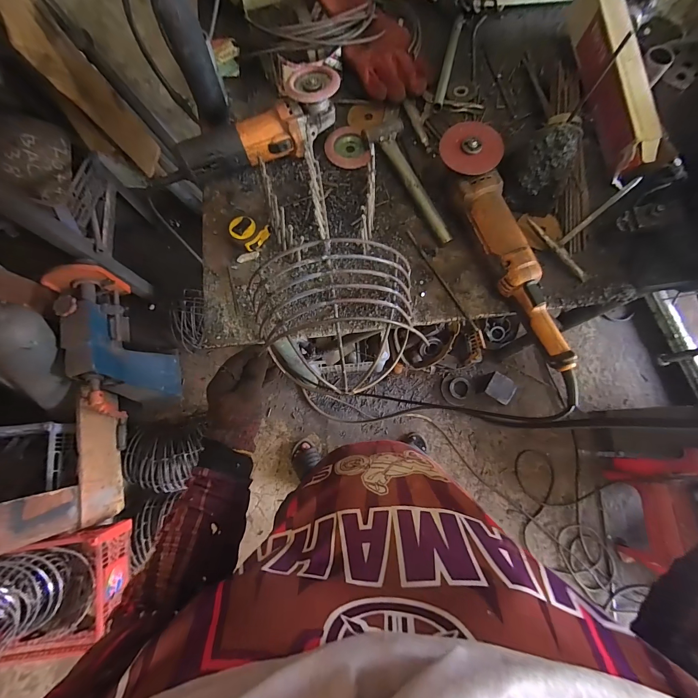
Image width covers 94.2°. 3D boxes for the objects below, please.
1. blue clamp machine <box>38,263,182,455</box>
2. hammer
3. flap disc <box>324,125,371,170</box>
[{"bbox_3d":[-0.815,0.040,1.172,0.202,0.436,0.549,-11,78,-1],"label":"blue clamp machine"},{"bbox_3d":[0.094,-0.274,0.543,0.068,0.035,0.233,-19,78,-3],"label":"hammer"},{"bbox_3d":[-0.003,-0.360,0.580,0.075,0.021,0.077,0,78,1],"label":"flap disc"}]

